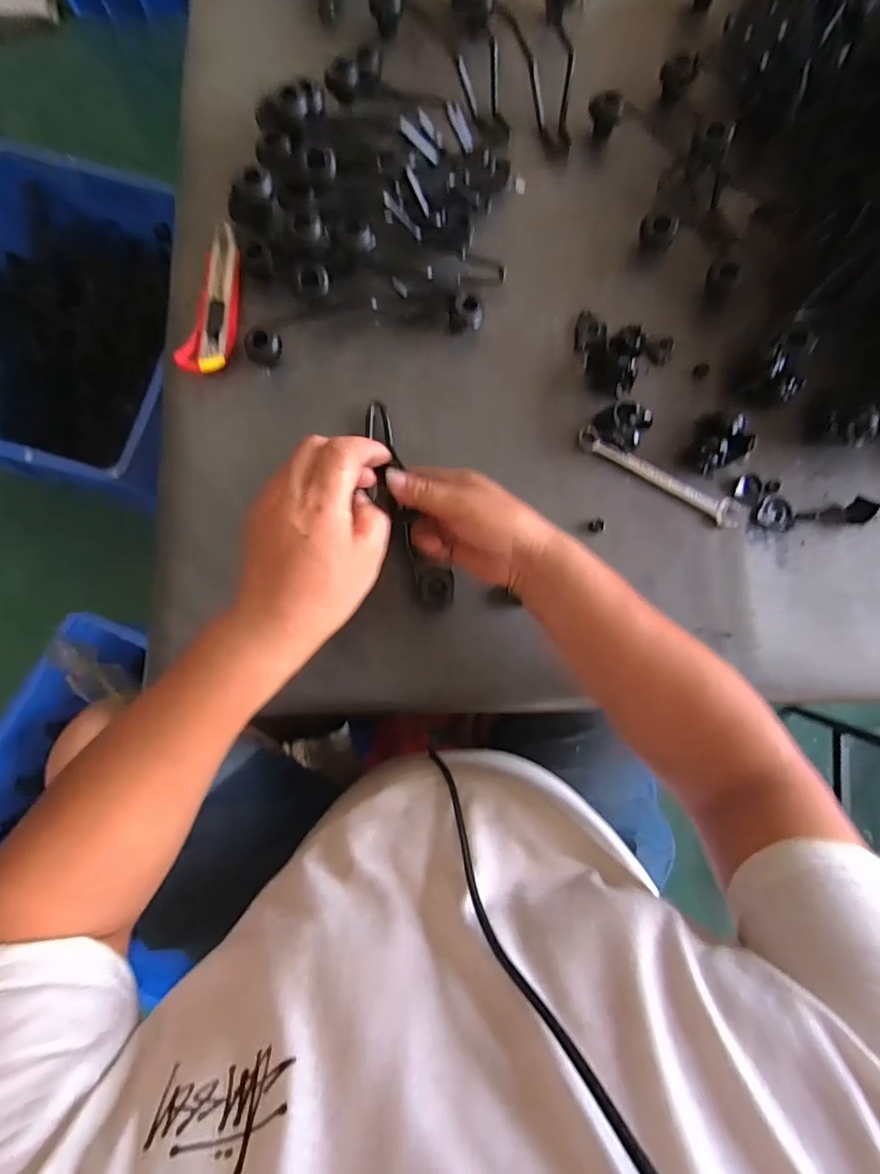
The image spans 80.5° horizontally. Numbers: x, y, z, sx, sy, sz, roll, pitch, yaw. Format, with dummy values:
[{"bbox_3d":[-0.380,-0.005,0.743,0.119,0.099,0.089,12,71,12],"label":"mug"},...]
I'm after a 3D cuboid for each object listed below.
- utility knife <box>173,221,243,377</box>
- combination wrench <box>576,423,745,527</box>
[{"bbox_3d":[-0.207,-0.270,0.487,0.037,0.016,0.149,11,82,-1],"label":"utility knife"},{"bbox_3d":[0.206,-0.104,0.490,0.163,0.007,0.025,28,82,2],"label":"combination wrench"}]

